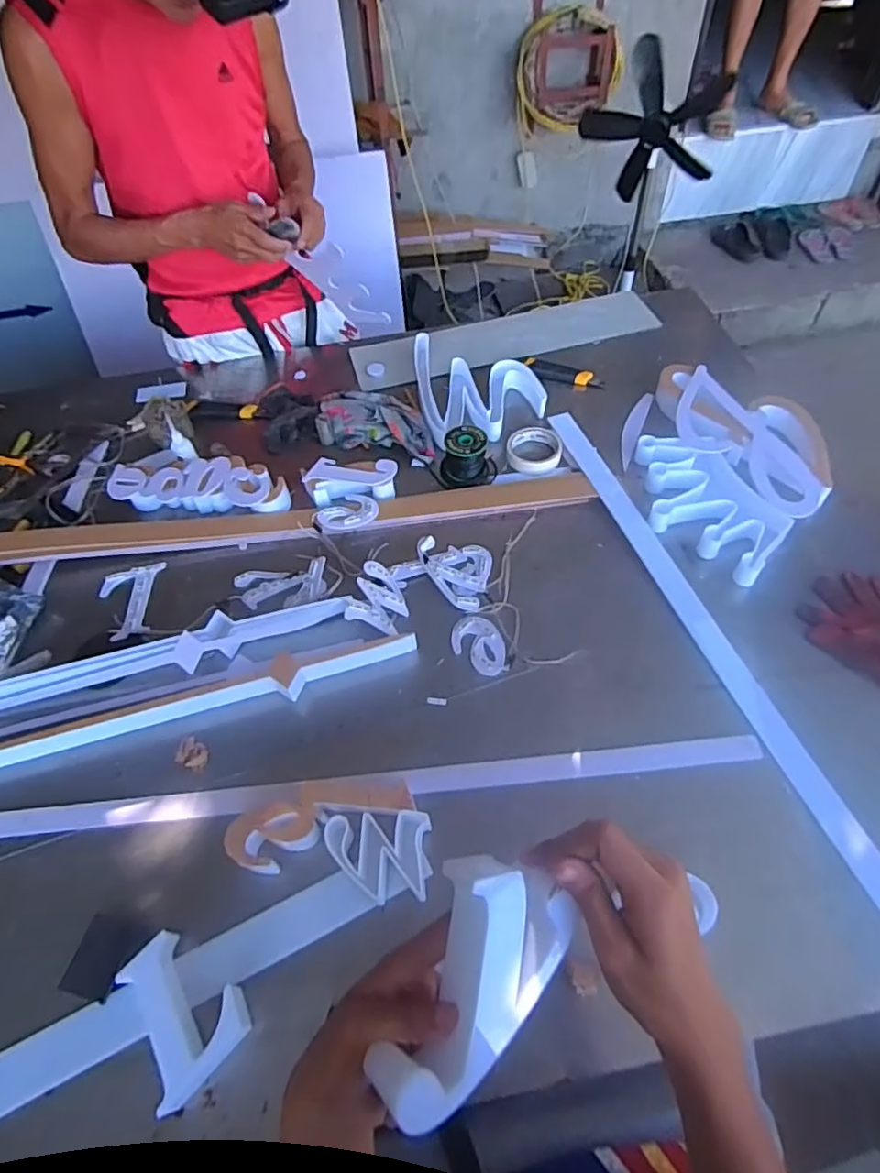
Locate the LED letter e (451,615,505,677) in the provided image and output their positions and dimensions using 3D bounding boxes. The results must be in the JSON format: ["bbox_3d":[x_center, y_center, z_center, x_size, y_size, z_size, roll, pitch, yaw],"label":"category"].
[{"bbox_3d":[0.055,0.077,0.832,0.088,0.008,0.065,36,64,25],"label":"LED letter e"}]

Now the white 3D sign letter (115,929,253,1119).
[{"bbox_3d":[-0.246,0.407,0.601,0.086,0.036,0.135,-31,59,-17],"label":"white 3D sign letter"}]

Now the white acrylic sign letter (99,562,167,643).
[{"bbox_3d":[-0.457,0.021,0.904,0.082,0.011,0.134,-3,55,1],"label":"white acrylic sign letter"}]

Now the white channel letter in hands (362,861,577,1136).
[{"bbox_3d":[0.018,0.212,0.325,0.069,0.045,0.122,22,69,17],"label":"white channel letter in hands"}]

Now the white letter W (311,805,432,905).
[{"bbox_3d":[-0.073,0.288,0.670,0.121,0.033,0.092,-1,55,3],"label":"white letter W"}]

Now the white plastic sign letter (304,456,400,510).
[{"bbox_3d":[-0.141,-0.170,0.982,0.141,0.035,0.066,-7,55,-1],"label":"white plastic sign letter"}]

